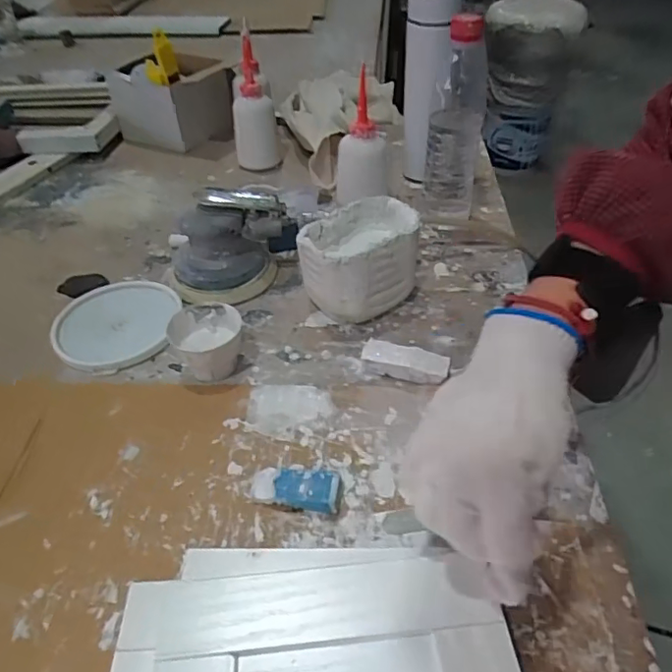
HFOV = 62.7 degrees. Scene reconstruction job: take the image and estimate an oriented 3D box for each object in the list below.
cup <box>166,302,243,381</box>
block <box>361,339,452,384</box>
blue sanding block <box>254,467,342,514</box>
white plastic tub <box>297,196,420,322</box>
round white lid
[{"bbox_3d":[-0.114,0.006,0.493,0.064,0.040,0.069,-1,42,1],"label":"cup"},{"bbox_3d":[0.060,0.024,0.483,0.074,0.021,0.027,12,44,14],"label":"block"},{"bbox_3d":[-0.029,0.108,0.392,0.062,0.018,0.023,8,43,11],"label":"blue sanding block"},{"bbox_3d":[0.023,-0.070,0.539,0.111,0.085,0.083,-27,48,-25],"label":"white plastic tub"},{"bbox_3d":[-0.215,-0.015,0.544,0.119,0.006,0.126,-1,42,1],"label":"round white lid"}]

